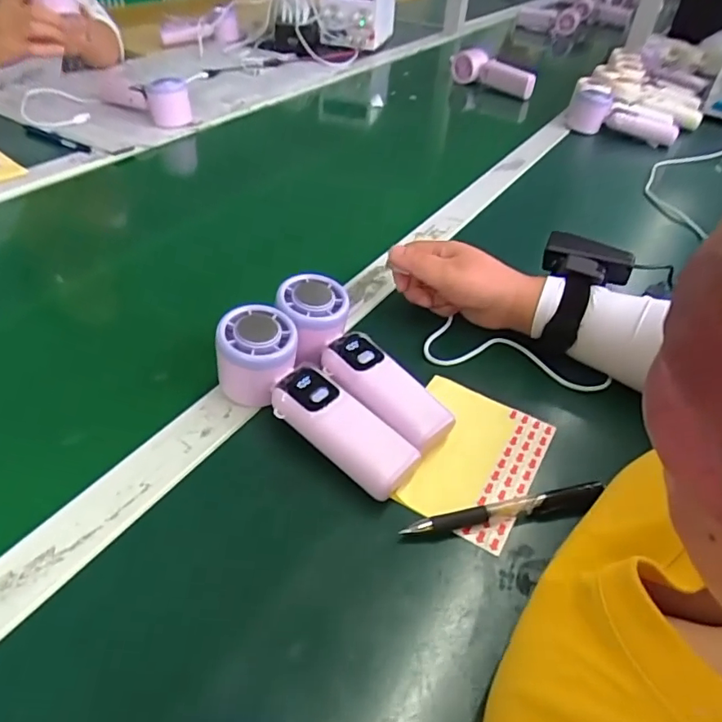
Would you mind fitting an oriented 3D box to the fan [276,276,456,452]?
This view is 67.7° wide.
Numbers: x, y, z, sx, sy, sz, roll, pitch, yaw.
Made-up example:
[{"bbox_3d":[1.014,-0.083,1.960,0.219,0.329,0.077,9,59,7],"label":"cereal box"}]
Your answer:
[{"bbox_3d":[-0.003,0.002,0.400,0.053,0.038,0.165,-30,66,-33],"label":"fan"}]

